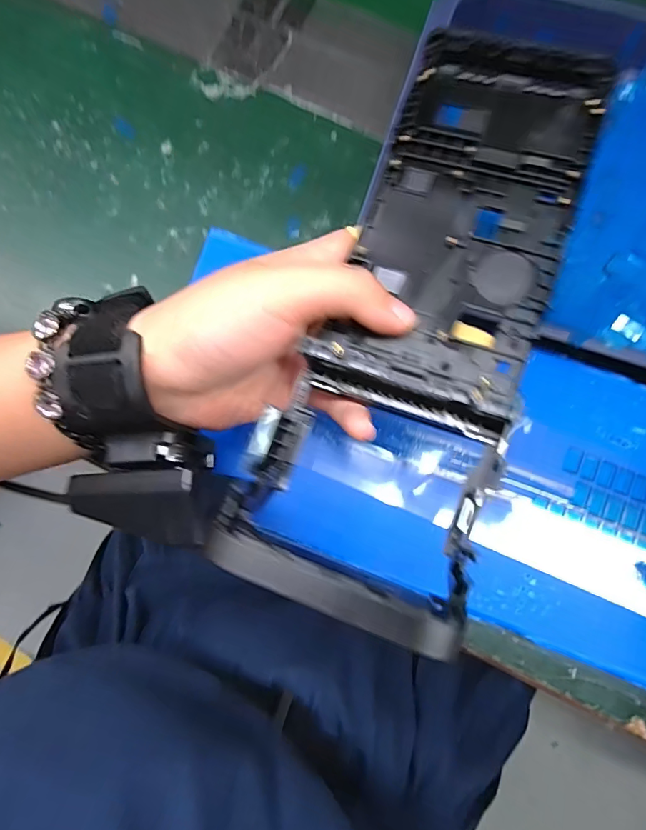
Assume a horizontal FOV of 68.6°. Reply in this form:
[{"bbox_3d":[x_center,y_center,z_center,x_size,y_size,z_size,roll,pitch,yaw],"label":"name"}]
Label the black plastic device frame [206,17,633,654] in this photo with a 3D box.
[{"bbox_3d":[0.044,-0.045,0.171,0.080,0.024,0.201,22,82,4],"label":"black plastic device frame"}]

